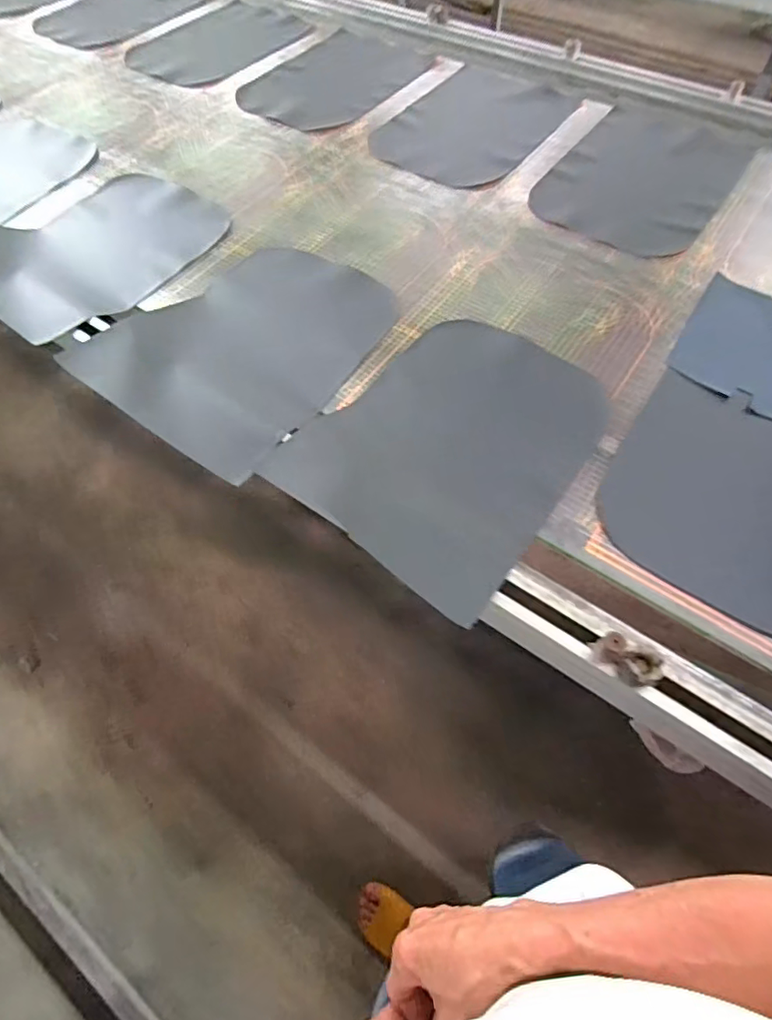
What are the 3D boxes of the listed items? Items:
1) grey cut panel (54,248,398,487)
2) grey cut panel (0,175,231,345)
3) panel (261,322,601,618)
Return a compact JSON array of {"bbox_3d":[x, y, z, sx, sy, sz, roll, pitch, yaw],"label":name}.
[{"bbox_3d":[-0.205,-0.272,0.800,0.329,0.062,0.452,29,65,15],"label":"grey cut panel"},{"bbox_3d":[-0.504,-0.473,0.899,0.300,0.080,0.434,30,65,16],"label":"grey cut panel"},{"bbox_3d":[0.095,-0.106,0.711,0.326,0.067,0.434,35,67,18],"label":"panel"}]

